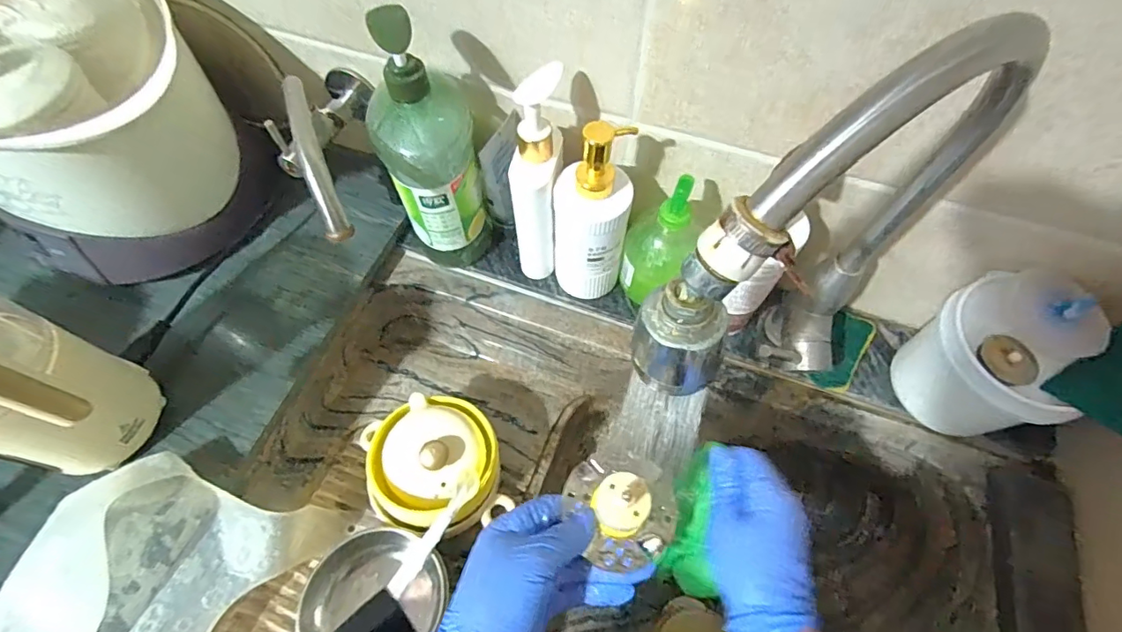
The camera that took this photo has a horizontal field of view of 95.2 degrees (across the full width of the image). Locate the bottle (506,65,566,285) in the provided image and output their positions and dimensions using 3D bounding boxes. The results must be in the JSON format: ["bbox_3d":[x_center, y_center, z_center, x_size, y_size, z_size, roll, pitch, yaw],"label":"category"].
[{"bbox_3d":[-0.023,-0.127,0.508,0.044,0.225,0.061,8,61,4],"label":"bottle"}]

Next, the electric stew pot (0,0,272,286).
[{"bbox_3d":[-0.457,-0.190,0.494,0.232,0.260,0.232,0,61,0],"label":"electric stew pot"}]

